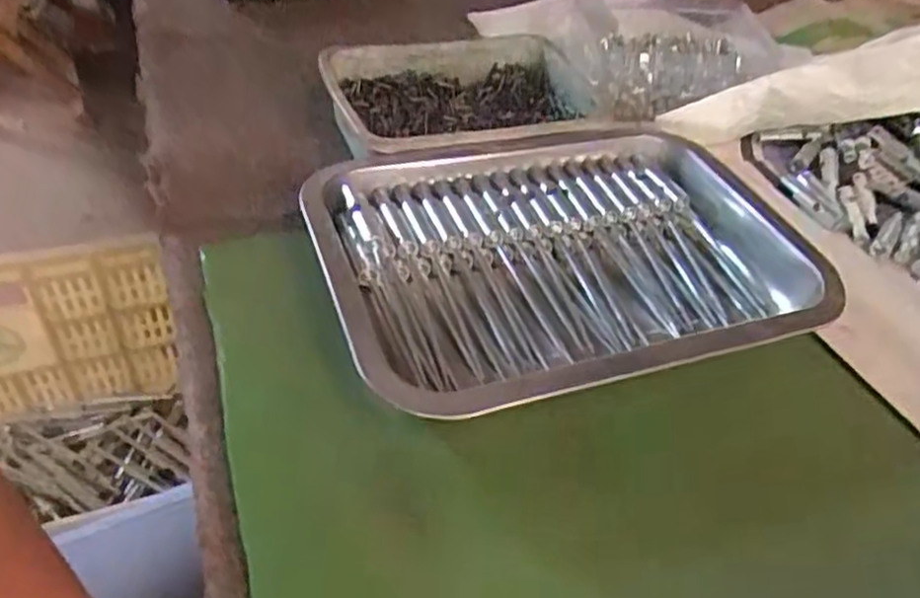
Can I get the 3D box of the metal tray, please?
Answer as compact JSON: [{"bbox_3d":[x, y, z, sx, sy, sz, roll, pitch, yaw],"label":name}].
[{"bbox_3d":[0.059,-0.023,0.391,0.259,0.034,0.181,-11,48,-18],"label":"metal tray"}]

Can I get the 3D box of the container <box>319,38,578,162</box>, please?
[{"bbox_3d":[-0.001,-0.133,0.499,0.176,0.042,0.128,-13,49,-19],"label":"container"}]

